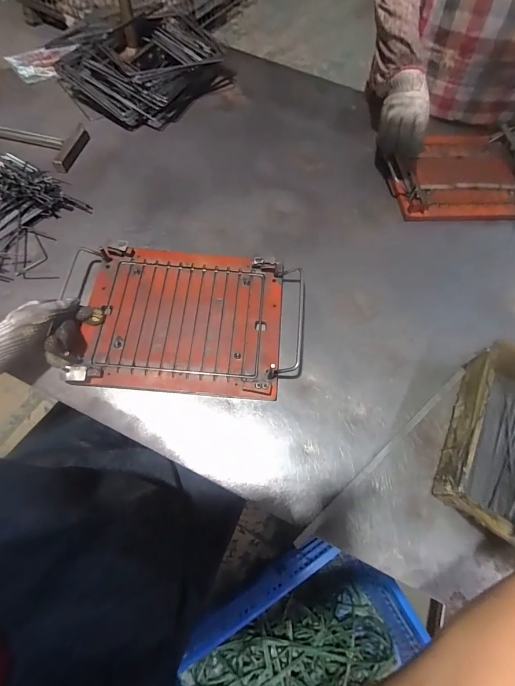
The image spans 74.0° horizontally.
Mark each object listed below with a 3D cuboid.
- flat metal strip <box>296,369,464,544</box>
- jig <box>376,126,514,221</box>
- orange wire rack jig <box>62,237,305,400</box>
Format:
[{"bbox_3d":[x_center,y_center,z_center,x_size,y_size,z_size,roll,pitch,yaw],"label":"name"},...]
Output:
[{"bbox_3d":[0.183,0.148,0.481,0.356,0.006,0.011,-37,72,-19],"label":"flat metal strip"},{"bbox_3d":[0.419,-0.355,0.708,0.305,0.035,0.234,-2,65,-6],"label":"jig"},{"bbox_3d":[-0.109,-0.039,0.536,0.356,0.027,0.240,5,66,0],"label":"orange wire rack jig"}]

